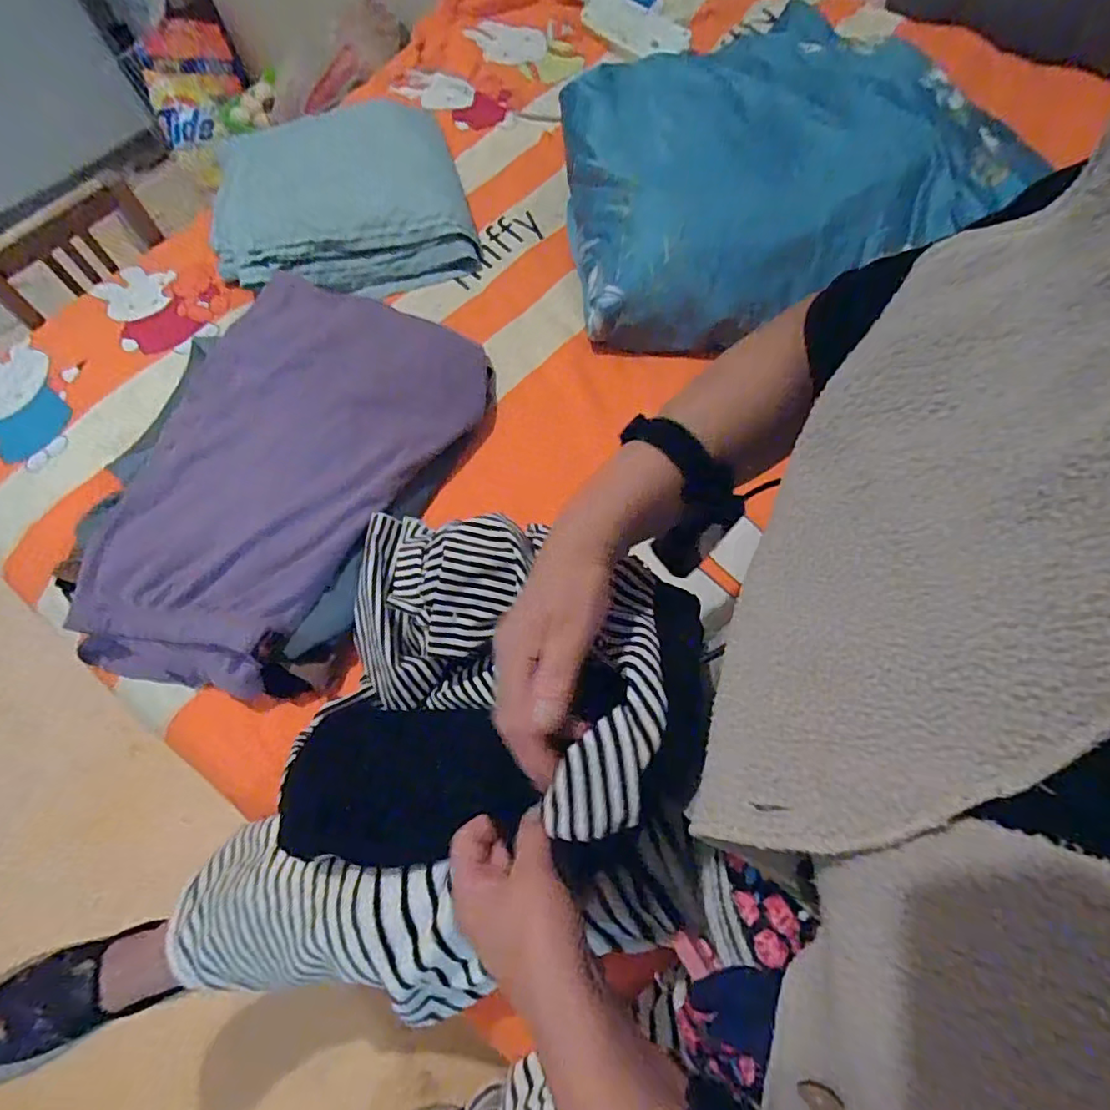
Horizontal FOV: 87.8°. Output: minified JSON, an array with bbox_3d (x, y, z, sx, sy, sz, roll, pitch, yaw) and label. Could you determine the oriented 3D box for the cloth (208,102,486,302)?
[{"bbox_3d":[-0.289,-0.518,0.780,0.337,0.109,0.317,-7,64,0],"label":"cloth"}]

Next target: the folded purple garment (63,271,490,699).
[{"bbox_3d":[-0.286,-0.088,0.610,0.313,0.073,0.465,16,67,10],"label":"folded purple garment"}]

